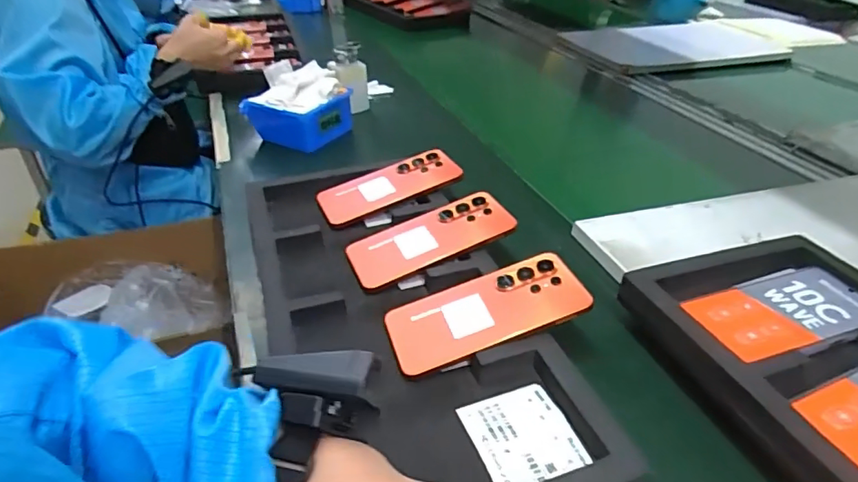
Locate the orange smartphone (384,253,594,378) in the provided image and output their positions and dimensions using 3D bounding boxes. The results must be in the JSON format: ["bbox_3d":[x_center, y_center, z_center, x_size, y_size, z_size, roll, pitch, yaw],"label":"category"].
[{"bbox_3d":[0.049,0.060,0.465,0.172,0.008,0.080,-20,39,-5],"label":"orange smartphone"}]

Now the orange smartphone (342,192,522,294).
[{"bbox_3d":[0.000,-0.003,0.559,0.172,0.012,0.084,-23,41,-10],"label":"orange smartphone"}]

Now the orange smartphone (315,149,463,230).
[{"bbox_3d":[-0.049,-0.067,0.649,0.174,0.014,0.076,-22,40,-10],"label":"orange smartphone"}]

